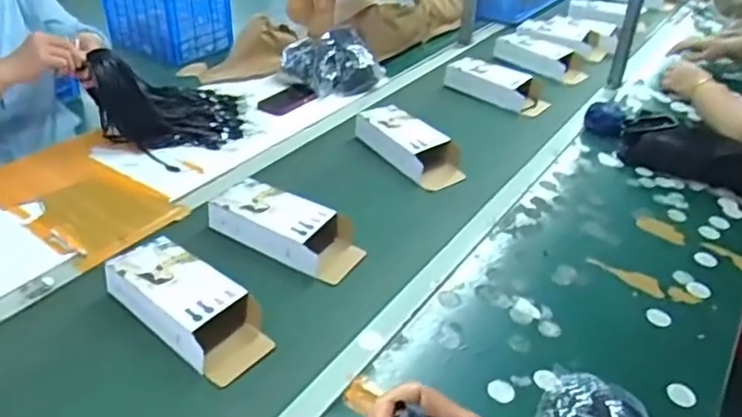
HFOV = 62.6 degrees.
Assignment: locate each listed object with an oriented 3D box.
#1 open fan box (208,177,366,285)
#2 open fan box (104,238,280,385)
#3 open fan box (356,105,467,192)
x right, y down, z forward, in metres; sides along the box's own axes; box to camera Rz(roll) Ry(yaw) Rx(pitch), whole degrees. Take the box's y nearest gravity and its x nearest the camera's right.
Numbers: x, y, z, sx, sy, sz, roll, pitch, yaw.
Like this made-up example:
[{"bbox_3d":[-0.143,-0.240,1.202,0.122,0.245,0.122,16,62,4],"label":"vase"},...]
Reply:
[{"bbox_3d":[-0.135,0.032,0.988,0.257,0.052,0.113,20,40,19],"label":"open fan box"},{"bbox_3d":[-0.252,0.132,0.840,0.252,0.054,0.111,28,42,27],"label":"open fan box"},{"bbox_3d":[0.077,-0.132,1.231,0.117,0.057,0.235,-25,46,-34],"label":"open fan box"}]

